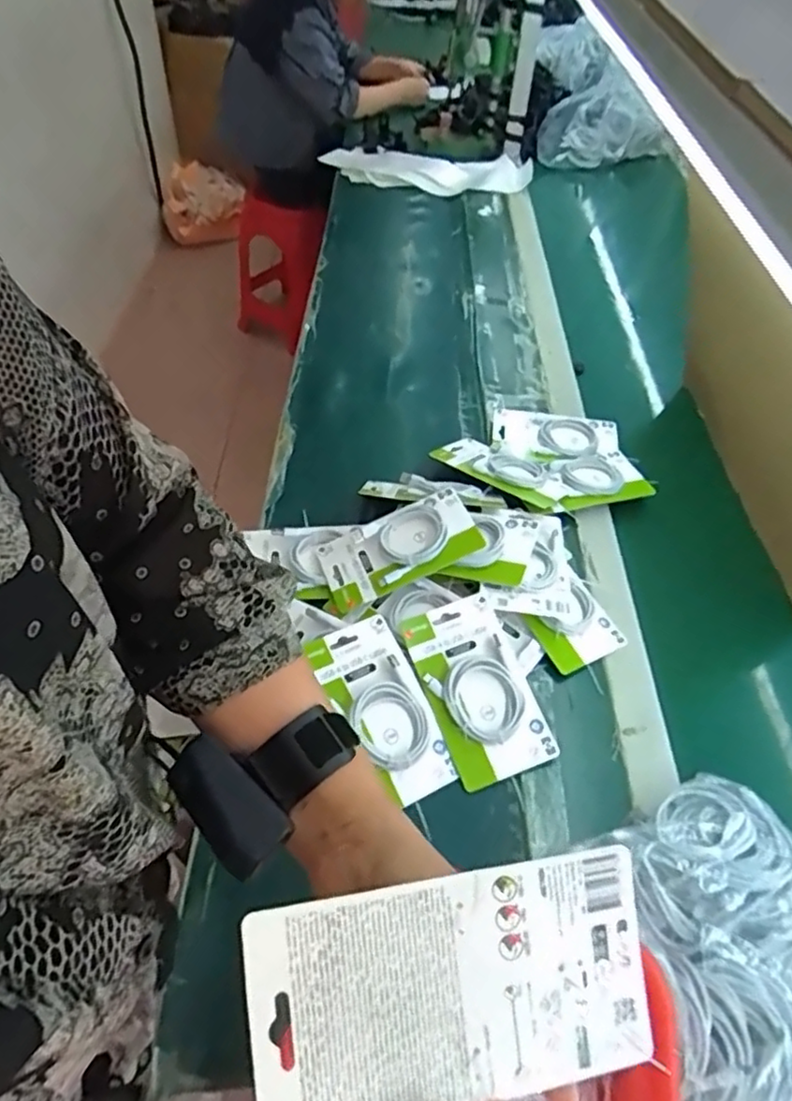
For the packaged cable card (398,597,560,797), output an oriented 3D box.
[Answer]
[{"bbox_3d":[0.080,0.138,0.660,0.102,0.016,0.178,-21,68,-10],"label":"packaged cable card"}]

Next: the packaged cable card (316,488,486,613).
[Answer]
[{"bbox_3d":[0.001,-0.005,0.749,0.177,0.017,0.097,-25,54,-1],"label":"packaged cable card"}]

